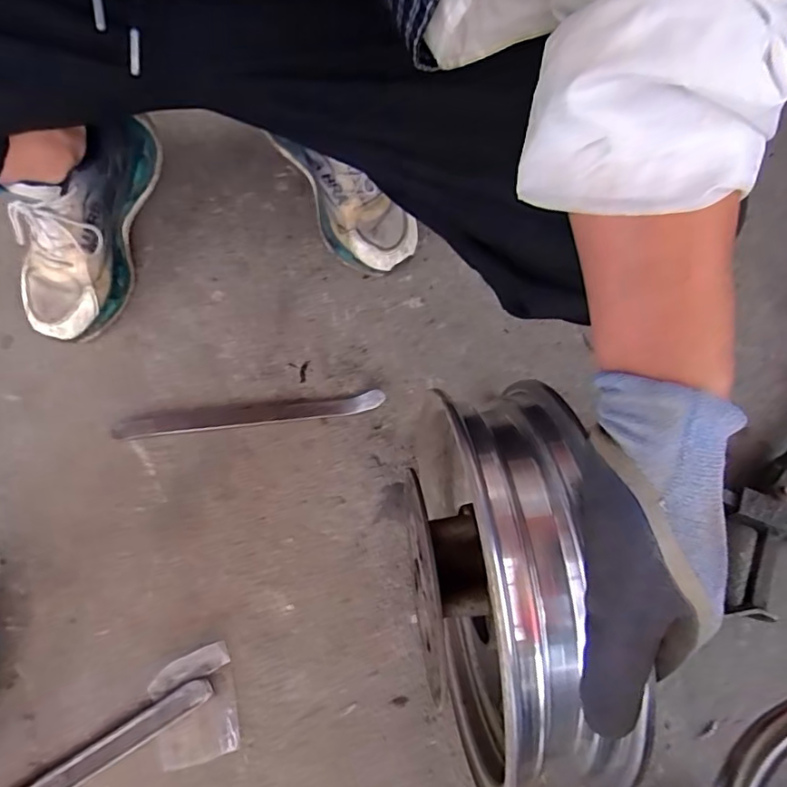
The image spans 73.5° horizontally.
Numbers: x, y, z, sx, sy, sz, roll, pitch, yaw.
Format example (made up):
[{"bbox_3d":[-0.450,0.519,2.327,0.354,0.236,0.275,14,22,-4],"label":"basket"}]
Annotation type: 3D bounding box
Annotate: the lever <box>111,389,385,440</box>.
[{"bbox_3d":[-0.151,0.020,0.551,0.277,0.026,0.027,-6,70,-3],"label":"lever"}]

